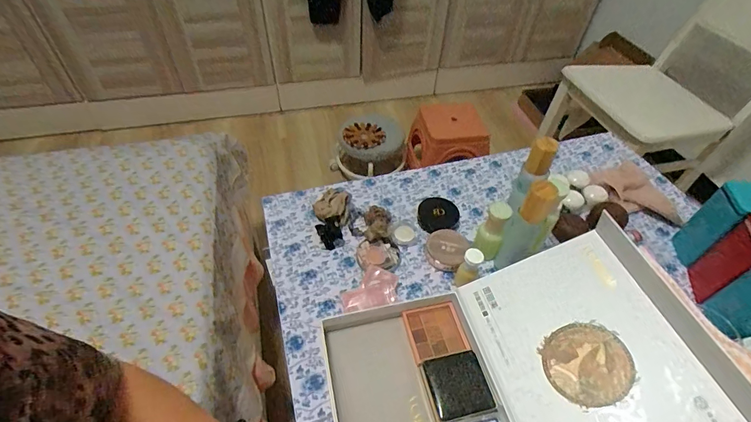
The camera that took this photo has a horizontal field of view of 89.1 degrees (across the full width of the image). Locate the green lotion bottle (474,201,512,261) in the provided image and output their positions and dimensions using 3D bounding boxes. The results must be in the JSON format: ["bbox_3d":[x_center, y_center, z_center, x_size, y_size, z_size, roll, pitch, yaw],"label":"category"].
[{"bbox_3d":[0.177,0.030,0.582,0.033,0.097,0.035,8,49,5],"label":"green lotion bottle"}]

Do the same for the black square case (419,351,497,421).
[{"bbox_3d":[0.099,0.212,0.462,0.071,0.014,0.071,-9,50,-11],"label":"black square case"}]

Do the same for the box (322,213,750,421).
[{"bbox_3d":[0.155,0.200,0.432,0.382,0.158,0.280,-10,50,-11],"label":"box"}]

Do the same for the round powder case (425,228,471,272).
[{"bbox_3d":[0.114,0.059,0.613,0.064,0.023,0.070,1,48,-2],"label":"round powder case"}]

